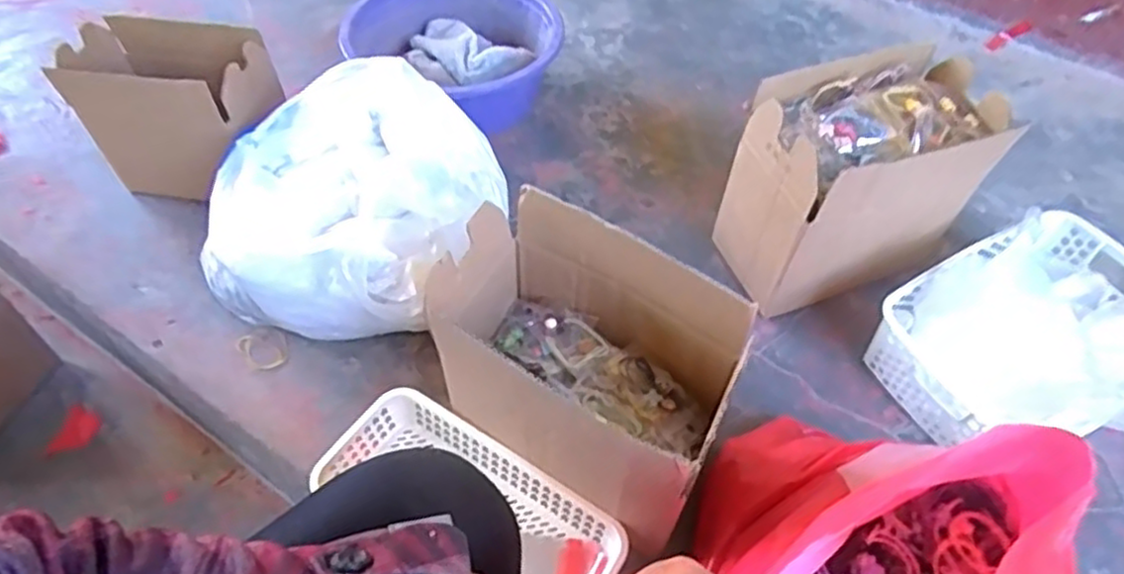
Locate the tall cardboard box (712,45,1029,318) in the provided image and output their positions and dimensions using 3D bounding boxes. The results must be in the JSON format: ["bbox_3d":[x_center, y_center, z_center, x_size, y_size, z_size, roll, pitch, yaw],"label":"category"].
[{"bbox_3d":[0.315,-0.113,0.757,0.246,0.201,0.149,-17,54,-15],"label":"tall cardboard box"}]

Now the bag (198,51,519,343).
[{"bbox_3d":[-0.224,-0.080,0.753,0.285,0.197,0.246,11,52,6],"label":"bag"}]

